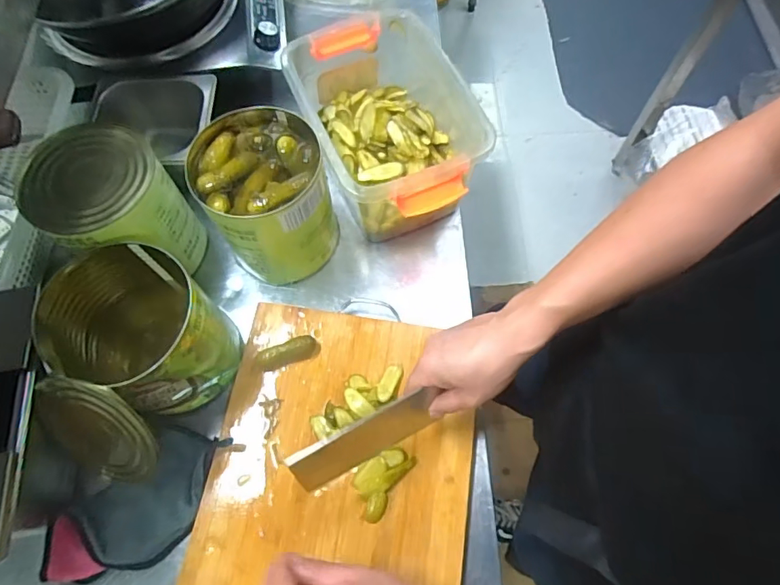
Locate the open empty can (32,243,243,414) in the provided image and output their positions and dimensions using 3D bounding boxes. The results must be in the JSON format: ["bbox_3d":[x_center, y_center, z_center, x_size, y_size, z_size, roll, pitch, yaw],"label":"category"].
[{"bbox_3d":[-0.266,0.055,0.572,0.142,0.186,0.141,0,66,1],"label":"open empty can"}]

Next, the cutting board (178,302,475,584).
[{"bbox_3d":[-0.060,0.210,0.580,0.296,0.038,0.388,7,67,6],"label":"cutting board"}]

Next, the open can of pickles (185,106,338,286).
[{"bbox_3d":[-0.150,-0.117,0.644,0.142,0.164,0.147,0,66,1],"label":"open can of pickles"}]

